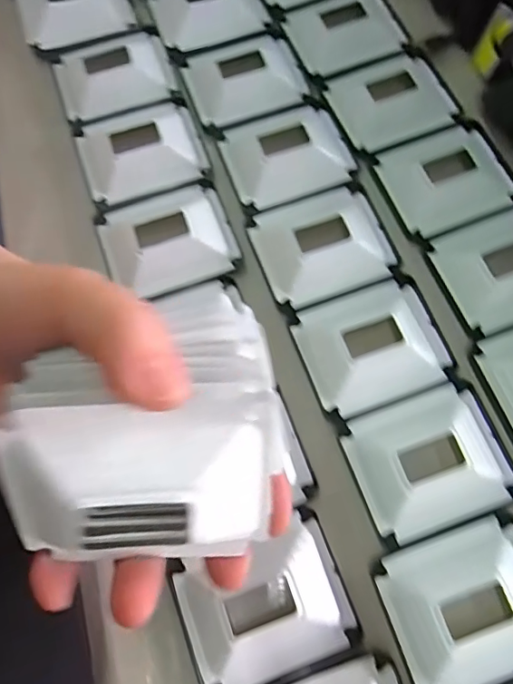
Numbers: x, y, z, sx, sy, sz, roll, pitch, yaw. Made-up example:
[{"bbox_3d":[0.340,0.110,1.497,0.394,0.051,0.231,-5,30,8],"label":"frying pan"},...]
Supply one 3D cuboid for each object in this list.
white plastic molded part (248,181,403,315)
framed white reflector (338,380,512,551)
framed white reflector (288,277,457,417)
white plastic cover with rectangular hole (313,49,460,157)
[{"bbox_3d":[0.040,-0.061,0.305,0.080,0.012,0.069,-18,72,-6],"label":"white plastic molded part"},{"bbox_3d":[0.091,0.060,0.263,0.080,0.011,0.066,-20,72,-6],"label":"framed white reflector"},{"bbox_3d":[0.066,0.000,0.283,0.081,0.013,0.068,-19,72,-6],"label":"framed white reflector"},{"bbox_3d":[0.092,-0.166,0.343,0.076,0.015,0.069,-21,72,-7],"label":"white plastic cover with rectangular hole"}]

